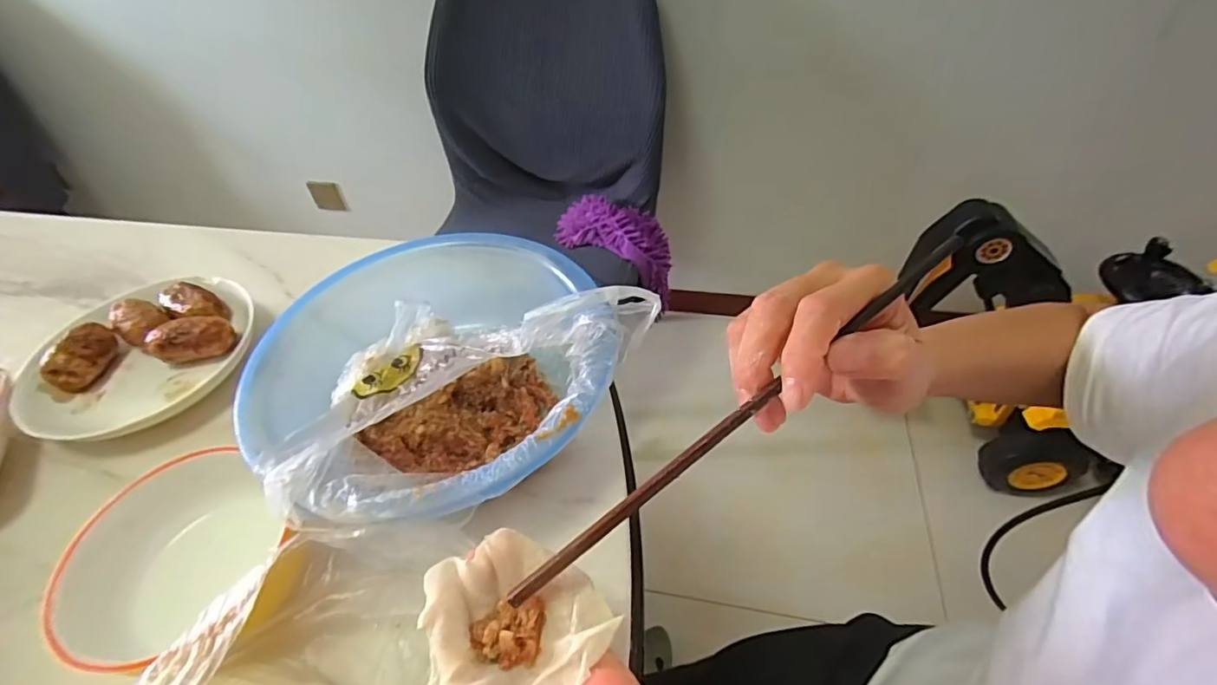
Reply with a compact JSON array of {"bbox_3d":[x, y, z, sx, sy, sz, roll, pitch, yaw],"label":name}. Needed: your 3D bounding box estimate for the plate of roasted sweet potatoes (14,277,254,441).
[{"bbox_3d":[-0.408,0.007,0.476,0.143,0.040,0.179,18,50,19],"label":"plate of roasted sweet potatoes"}]

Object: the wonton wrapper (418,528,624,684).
[{"bbox_3d":[-0.043,0.123,0.244,0.077,0.027,0.067,32,56,29],"label":"wonton wrapper"}]

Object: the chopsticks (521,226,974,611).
[{"bbox_3d":[0.053,0.035,0.240,0.243,0.014,0.013,-39,52,1],"label":"chopsticks"}]

